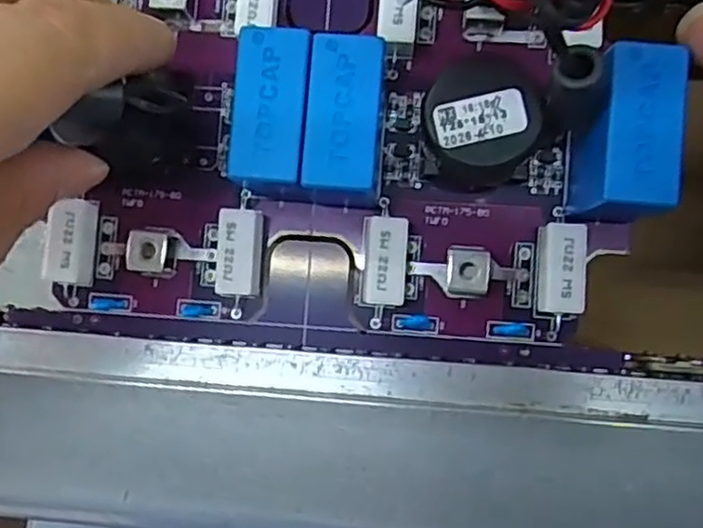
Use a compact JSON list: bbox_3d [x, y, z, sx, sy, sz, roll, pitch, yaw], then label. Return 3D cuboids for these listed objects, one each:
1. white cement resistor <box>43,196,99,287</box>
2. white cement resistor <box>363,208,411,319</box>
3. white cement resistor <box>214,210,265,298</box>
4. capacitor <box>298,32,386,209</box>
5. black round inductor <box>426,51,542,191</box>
[{"bbox_3d":[-0.073,-0.006,0.182,0.009,0.010,0.022,3,85,5],"label":"white cement resistor"},{"bbox_3d":[0.009,0.000,0.175,0.010,0.011,0.024,5,86,5],"label":"white cement resistor"},{"bbox_3d":[-0.029,-0.003,0.179,0.010,0.011,0.022,5,86,5],"label":"white cement resistor"},{"bbox_3d":[-0.001,-0.033,0.170,0.017,0.028,0.036,7,86,5],"label":"capacitor"},{"bbox_3d":[0.031,-0.033,0.169,0.025,0.026,0.026,0,85,4],"label":"black round inductor"}]

